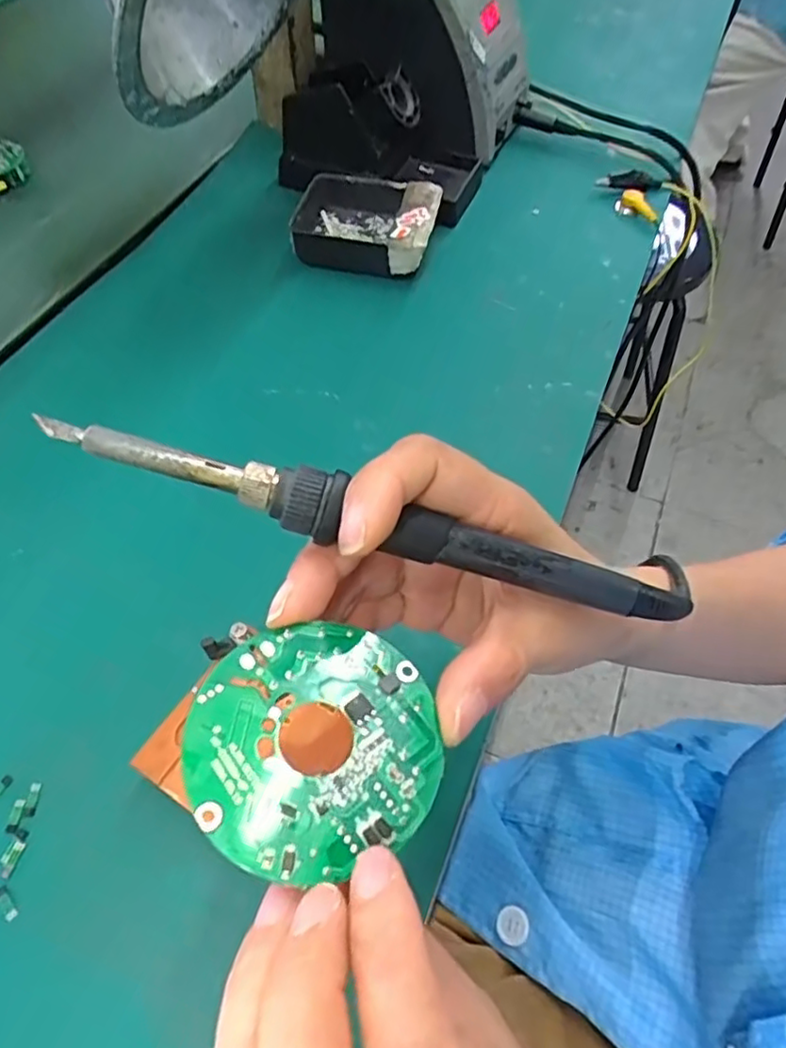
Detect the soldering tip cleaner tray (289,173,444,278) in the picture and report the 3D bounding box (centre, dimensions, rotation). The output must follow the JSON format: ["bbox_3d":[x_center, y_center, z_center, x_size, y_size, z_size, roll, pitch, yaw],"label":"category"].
[{"bbox_3d":[-0.021,-0.220,0.451,0.103,0.032,0.083,12,55,6],"label":"soldering tip cleaner tray"}]

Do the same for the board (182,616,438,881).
[{"bbox_3d":[-0.020,0.055,0.164,0.064,0.007,0.062,1,55,-1],"label":"board"}]

